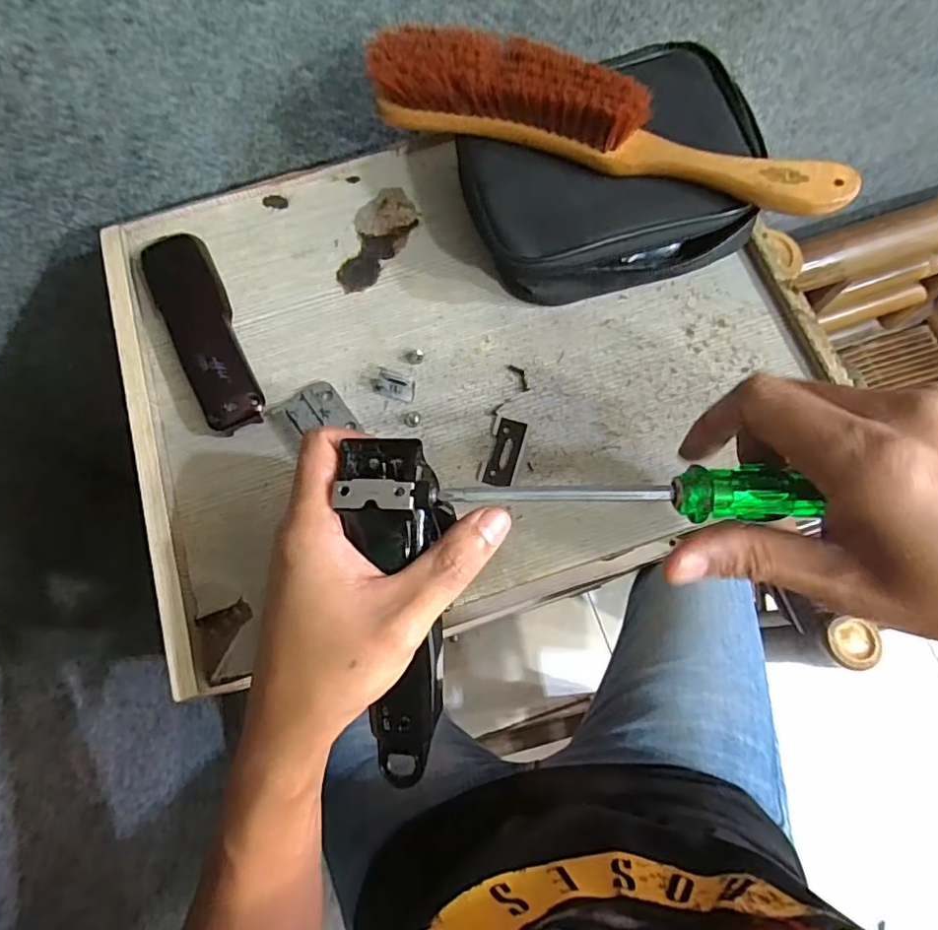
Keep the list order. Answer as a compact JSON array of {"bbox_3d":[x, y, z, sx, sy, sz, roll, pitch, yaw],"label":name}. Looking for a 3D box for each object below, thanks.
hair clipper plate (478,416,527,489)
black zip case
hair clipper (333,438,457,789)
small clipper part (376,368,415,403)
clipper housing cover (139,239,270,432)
[{"bbox_3d":[0.021,-0.007,0.324,0.020,0.004,0.039,13,73,6],"label":"hair clipper plate"},{"bbox_3d":[0.078,-0.163,0.337,0.158,0.064,0.125,-16,73,-4],"label":"black zip case"},{"bbox_3d":[-0.030,0.075,0.271,0.045,0.029,0.173,-2,106,1],"label":"hair clipper"},{"bbox_3d":[-0.042,-0.046,0.332,0.022,0.013,0.011,20,74,8],"label":"small clipper part"},{"bbox_3d":[-0.161,-0.086,0.344,0.038,0.015,0.142,-27,74,-7],"label":"clipper housing cover"}]

